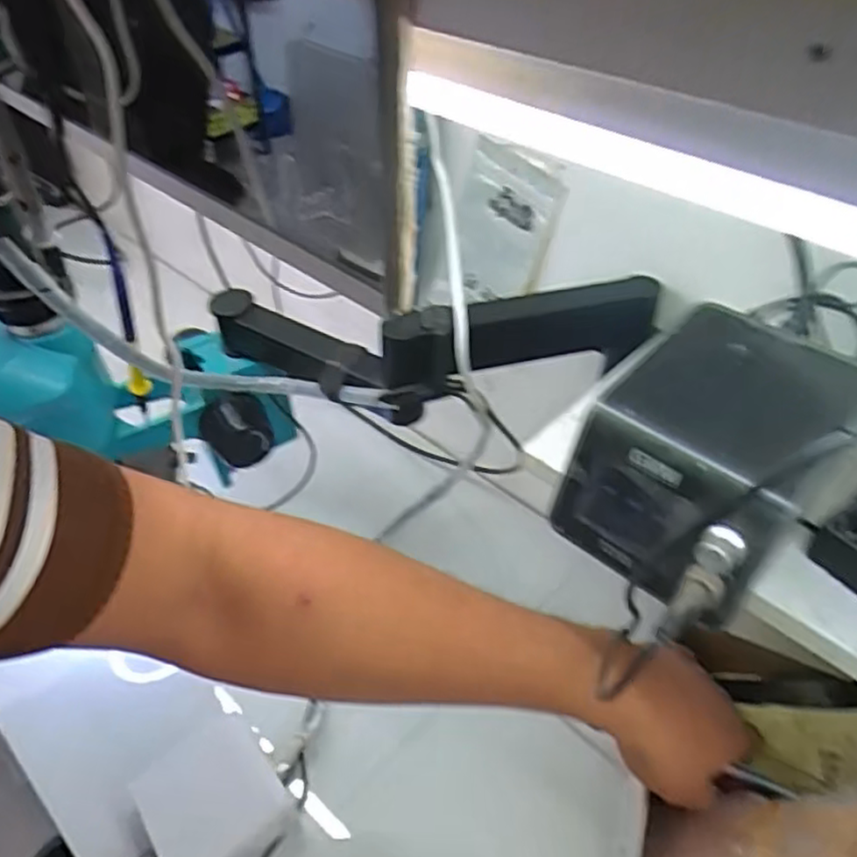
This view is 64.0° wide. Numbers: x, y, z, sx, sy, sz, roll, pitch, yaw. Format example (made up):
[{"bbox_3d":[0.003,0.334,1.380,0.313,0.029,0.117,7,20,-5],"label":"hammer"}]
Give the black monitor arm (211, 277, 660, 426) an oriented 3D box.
[{"bbox_3d":[-0.007,-0.059,0.480,0.319,0.078,0.092,7,42,5],"label":"black monitor arm"}]

